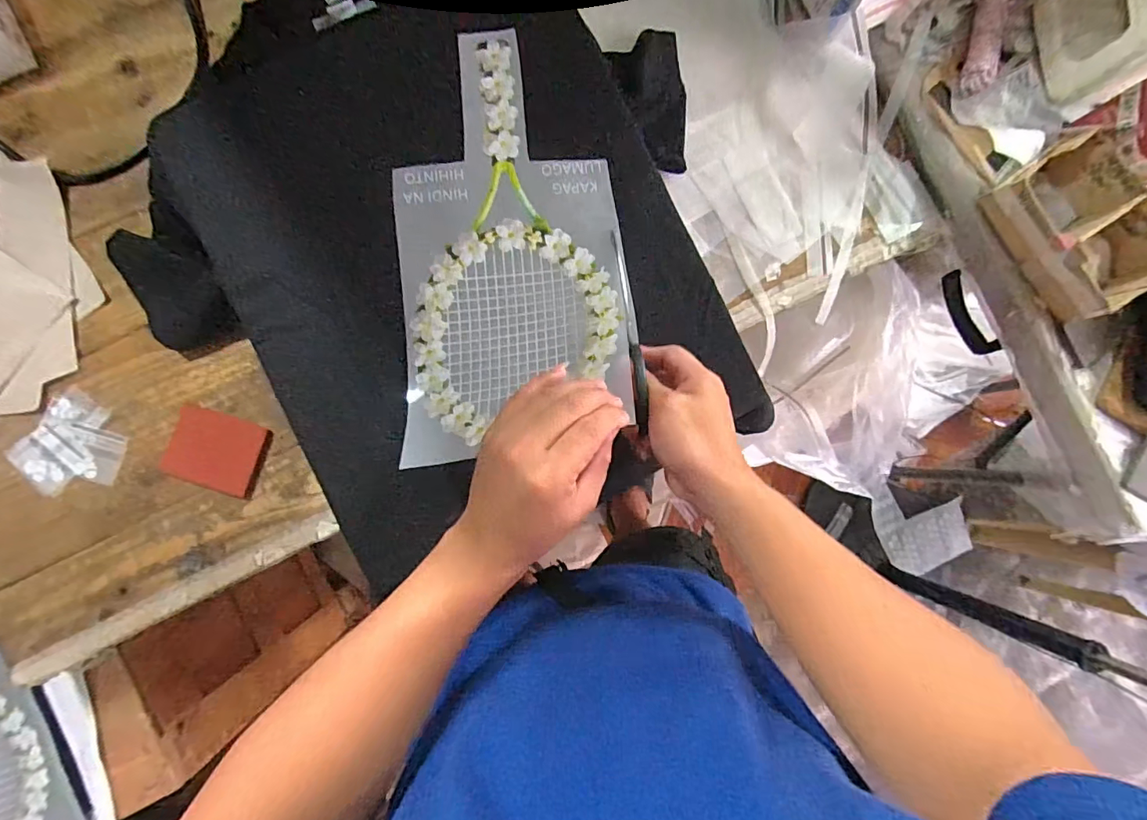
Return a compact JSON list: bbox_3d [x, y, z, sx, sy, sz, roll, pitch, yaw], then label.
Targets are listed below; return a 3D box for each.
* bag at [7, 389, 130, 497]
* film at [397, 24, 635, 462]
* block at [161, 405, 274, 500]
[{"bbox_3d":[-0.525,0.041,0.523,0.090,0.012,0.100,35,84,-1],"label":"bag"},{"bbox_3d":[-0.058,-0.148,0.408,0.184,0.076,0.360,-5,89,-3],"label":"film"},{"bbox_3d":[-0.385,0.044,0.533,0.102,0.011,0.077,16,84,-3],"label":"block"}]

